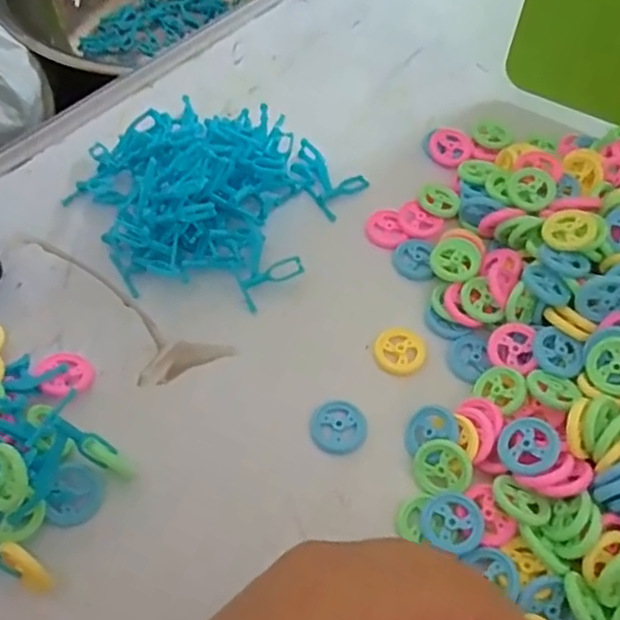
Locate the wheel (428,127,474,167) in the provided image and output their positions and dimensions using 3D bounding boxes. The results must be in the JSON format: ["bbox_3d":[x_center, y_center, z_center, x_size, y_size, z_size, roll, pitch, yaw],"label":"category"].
[{"bbox_3d":[0.101,-0.117,0.465,0.030,0.008,0.031,1,57,-1],"label":"wheel"}]

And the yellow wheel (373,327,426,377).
[{"bbox_3d":[0.052,0.024,0.377,0.029,0.007,0.027,1,57,-1],"label":"yellow wheel"}]

